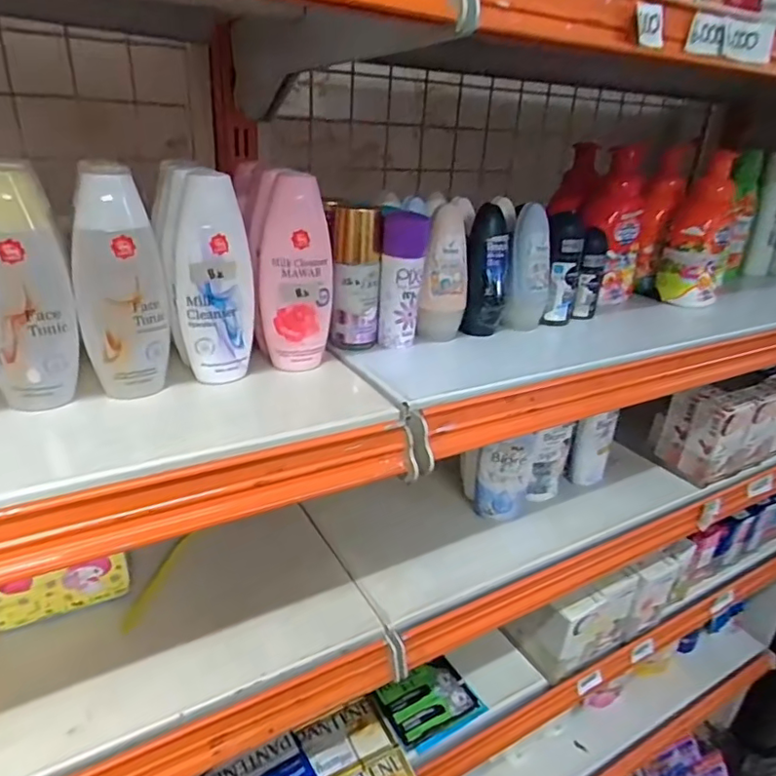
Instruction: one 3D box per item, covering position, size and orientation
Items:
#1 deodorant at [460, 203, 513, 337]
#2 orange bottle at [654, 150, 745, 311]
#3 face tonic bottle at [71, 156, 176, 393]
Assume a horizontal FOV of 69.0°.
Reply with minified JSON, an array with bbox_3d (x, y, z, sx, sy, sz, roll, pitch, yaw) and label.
[{"bbox_3d":[0.089,-0.102,0.498,0.040,0.103,0.039,6,26,5],"label":"deodorant"},{"bbox_3d":[0.350,-0.171,0.623,0.066,0.155,0.060,18,29,27],"label":"orange bottle"},{"bbox_3d":[-0.162,-0.062,0.344,0.050,0.135,0.025,-5,27,-18],"label":"face tonic bottle"}]

